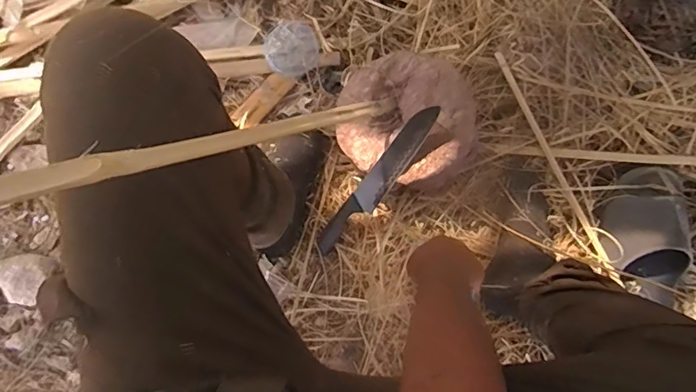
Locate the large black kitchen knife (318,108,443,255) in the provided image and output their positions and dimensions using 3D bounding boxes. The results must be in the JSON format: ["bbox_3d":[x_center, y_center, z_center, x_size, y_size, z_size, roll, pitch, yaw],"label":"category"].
[{"bbox_3d":[0.041,-0.016,0.763,0.042,0.022,0.290,42,117,7],"label":"large black kitchen knife"}]

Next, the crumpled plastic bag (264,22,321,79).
[{"bbox_3d":[-0.096,-0.254,0.887,0.091,0.030,0.088,-20,82,-2],"label":"crumpled plastic bag"}]

